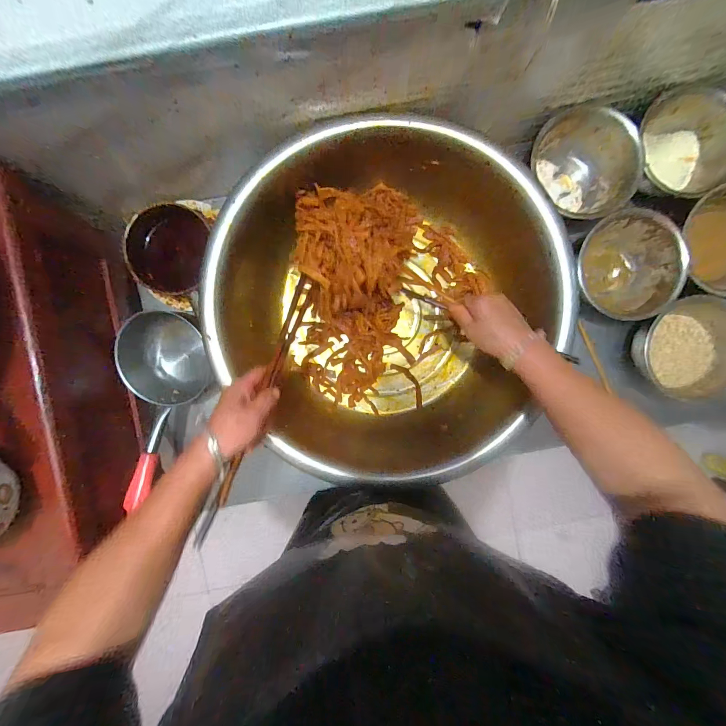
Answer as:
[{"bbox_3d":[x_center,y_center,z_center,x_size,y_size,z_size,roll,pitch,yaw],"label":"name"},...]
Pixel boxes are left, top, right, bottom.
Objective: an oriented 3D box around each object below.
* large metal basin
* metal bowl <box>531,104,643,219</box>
[{"bbox_3d":[0.036,-0.074,0.586,0.529,0.173,0.540,0,92,-1],"label":"large metal basin"},{"bbox_3d":[0.403,-0.352,0.600,0.166,0.063,0.181,0,92,-1],"label":"metal bowl"}]

